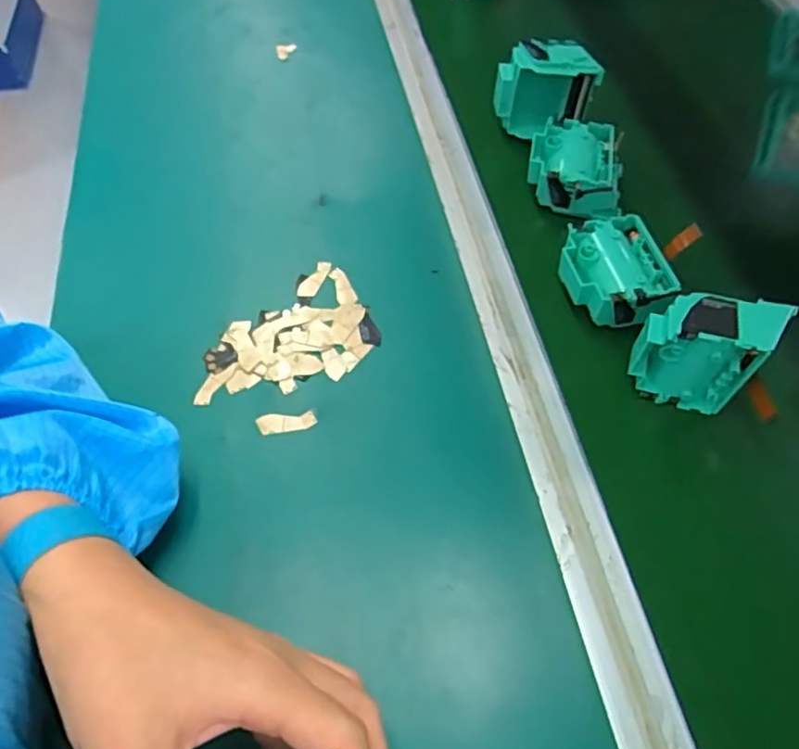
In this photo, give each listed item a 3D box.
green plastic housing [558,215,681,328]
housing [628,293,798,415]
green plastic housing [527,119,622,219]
[{"bbox_3d":[0.151,-0.069,0.447,0.069,0.039,0.084,-9,57,-7],"label":"green plastic housing"},{"bbox_3d":[0.185,-0.013,0.390,0.075,0.079,0.034,12,56,6],"label":"housing"},{"bbox_3d":[0.142,-0.166,0.506,0.074,0.033,0.080,11,56,5],"label":"green plastic housing"}]

